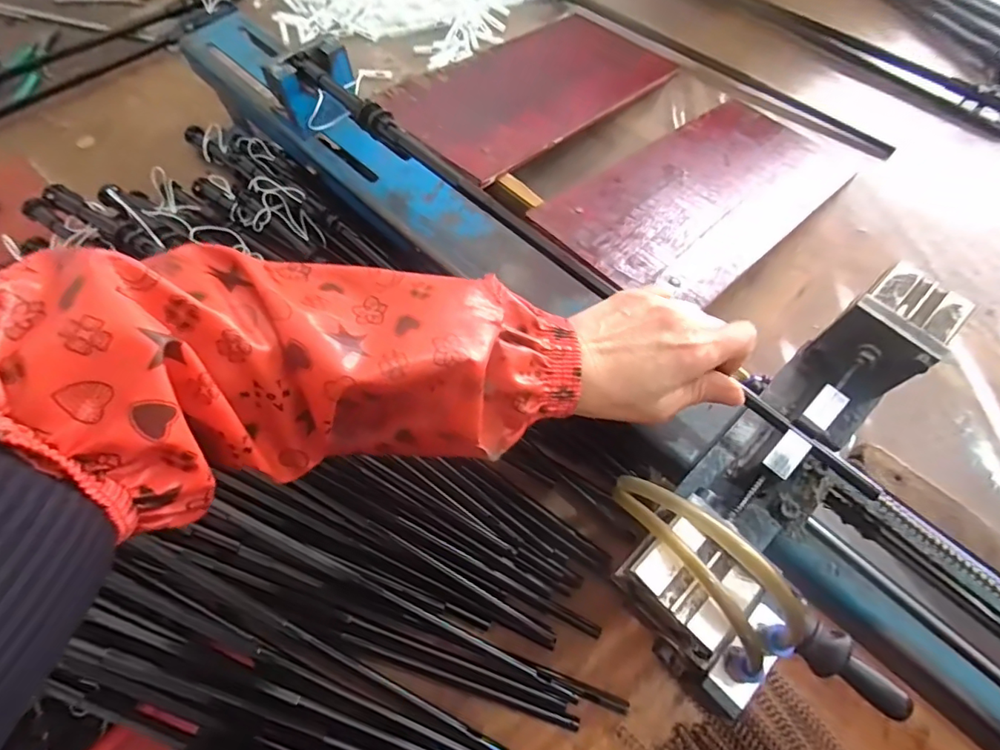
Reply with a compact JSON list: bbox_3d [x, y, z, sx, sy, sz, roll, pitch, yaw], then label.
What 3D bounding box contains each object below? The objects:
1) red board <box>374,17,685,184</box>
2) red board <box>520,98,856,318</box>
[{"bbox_3d":[0.047,-0.326,0.579,0.176,0.012,0.372,35,58,16],"label":"red board"},{"bbox_3d":[0.209,-0.181,0.503,0.354,0.008,0.167,-35,68,-27],"label":"red board"}]

